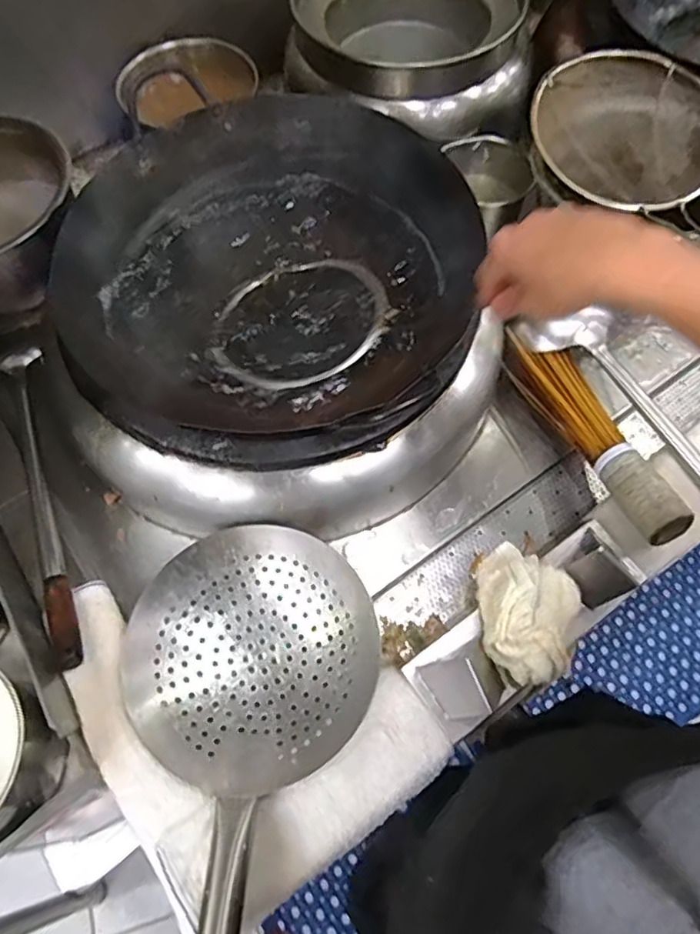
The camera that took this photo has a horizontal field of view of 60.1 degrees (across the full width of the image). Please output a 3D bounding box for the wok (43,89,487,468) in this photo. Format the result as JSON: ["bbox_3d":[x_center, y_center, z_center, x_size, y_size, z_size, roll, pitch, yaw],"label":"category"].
[{"bbox_3d":[-0.085,-0.213,0.658,0.416,0.093,0.427,3,63,4],"label":"wok"}]

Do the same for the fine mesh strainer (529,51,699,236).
[{"bbox_3d":[0.351,-0.413,0.764,0.252,0.062,0.239,34,69,17],"label":"fine mesh strainer"}]

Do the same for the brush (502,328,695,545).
[{"bbox_3d":[0.262,-0.047,0.659,0.063,0.054,0.290,-24,65,-9],"label":"brush"}]

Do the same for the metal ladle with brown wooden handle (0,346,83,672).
[{"bbox_3d":[-0.335,0.020,0.658,0.056,0.047,0.417,-22,65,-9],"label":"metal ladle with brown wooden handle"}]

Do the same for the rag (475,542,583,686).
[{"bbox_3d":[0.168,0.129,0.558,0.089,0.050,0.125,-2,63,2],"label":"rag"}]

